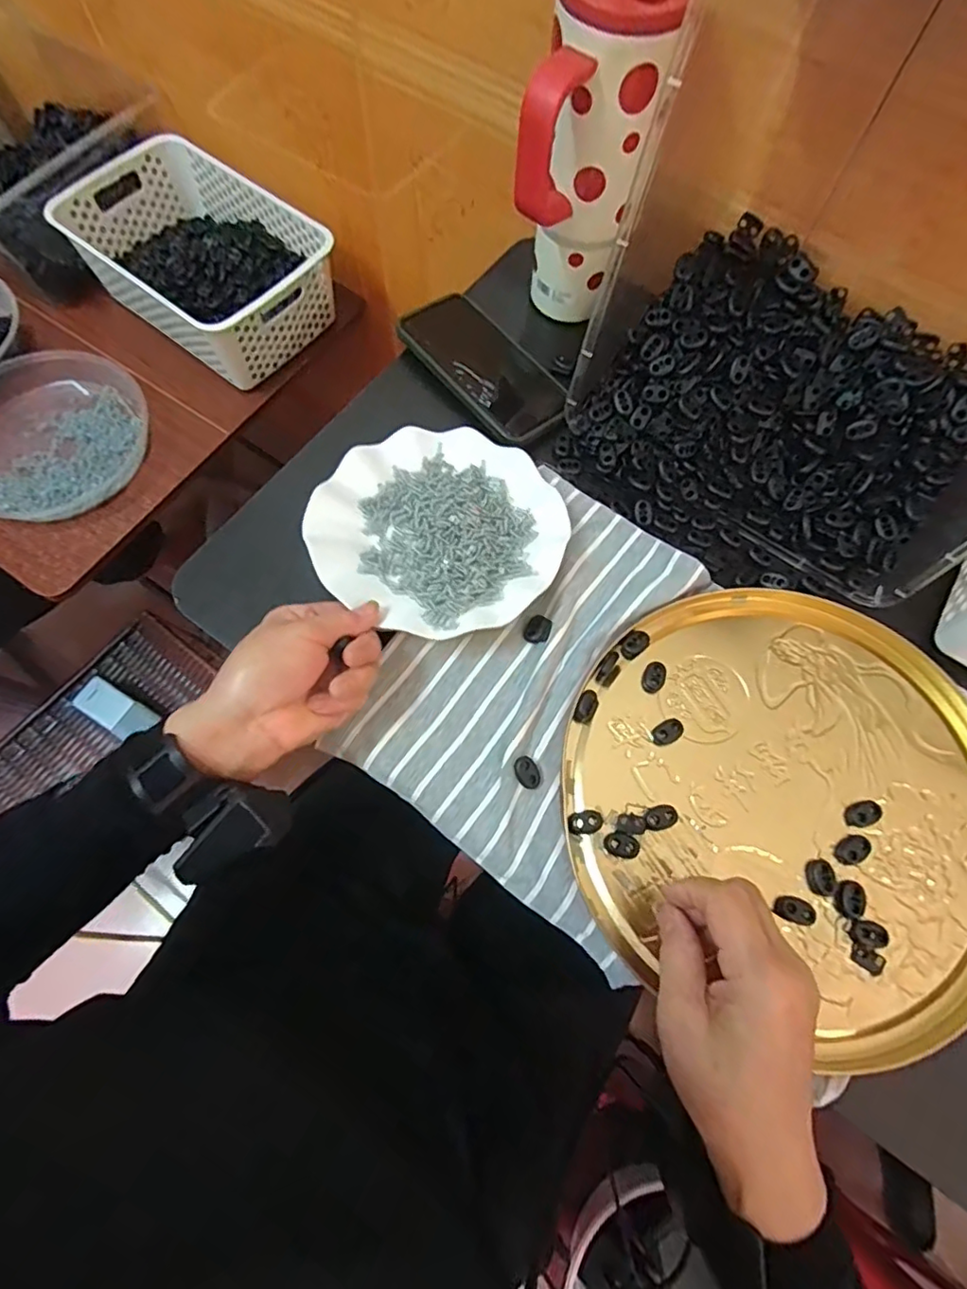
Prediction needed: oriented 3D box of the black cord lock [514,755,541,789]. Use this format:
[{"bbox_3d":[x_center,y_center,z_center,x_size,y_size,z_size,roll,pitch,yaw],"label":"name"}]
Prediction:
[{"bbox_3d":[0.030,0.085,0.387,0.016,0.005,0.022,-25,73,-10],"label":"black cord lock"}]

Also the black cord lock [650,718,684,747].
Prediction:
[{"bbox_3d":[0.127,0.060,0.400,0.022,0.005,0.015,-24,73,-10],"label":"black cord lock"}]

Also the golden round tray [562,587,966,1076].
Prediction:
[{"bbox_3d":[0.204,0.096,0.385,0.284,0.014,0.269,1,71,-2],"label":"golden round tray"}]

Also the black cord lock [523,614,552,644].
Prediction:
[{"bbox_3d":[0.040,-0.011,0.427,0.018,0.009,0.020,20,71,5],"label":"black cord lock"}]

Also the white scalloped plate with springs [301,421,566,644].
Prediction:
[{"bbox_3d":[-0.032,-0.090,0.433,0.177,0.026,0.175,1,71,-2],"label":"white scalloped plate with springs"}]

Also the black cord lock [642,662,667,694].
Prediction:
[{"bbox_3d":[0.122,0.023,0.415,0.016,0.006,0.022,31,73,9],"label":"black cord lock"}]

